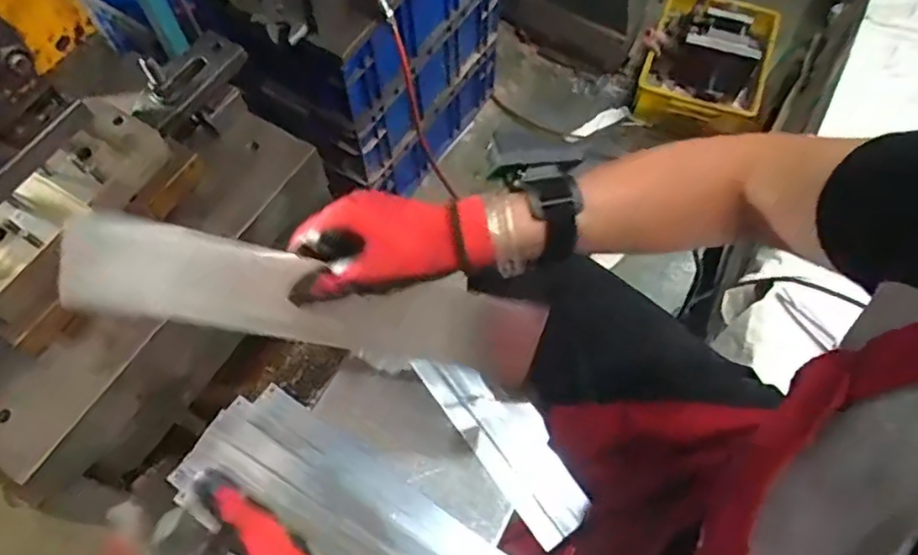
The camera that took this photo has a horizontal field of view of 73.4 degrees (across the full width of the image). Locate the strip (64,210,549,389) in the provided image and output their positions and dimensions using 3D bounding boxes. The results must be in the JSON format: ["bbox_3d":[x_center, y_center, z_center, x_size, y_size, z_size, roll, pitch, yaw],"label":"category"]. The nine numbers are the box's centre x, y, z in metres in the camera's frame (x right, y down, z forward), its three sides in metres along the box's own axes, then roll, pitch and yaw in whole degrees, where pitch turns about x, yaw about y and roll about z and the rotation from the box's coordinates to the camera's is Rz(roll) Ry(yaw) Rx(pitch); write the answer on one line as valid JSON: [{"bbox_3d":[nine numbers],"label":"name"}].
[{"bbox_3d":[-0.096,0.020,0.427,0.317,0.076,0.007,10,23,-12],"label":"strip"}]

